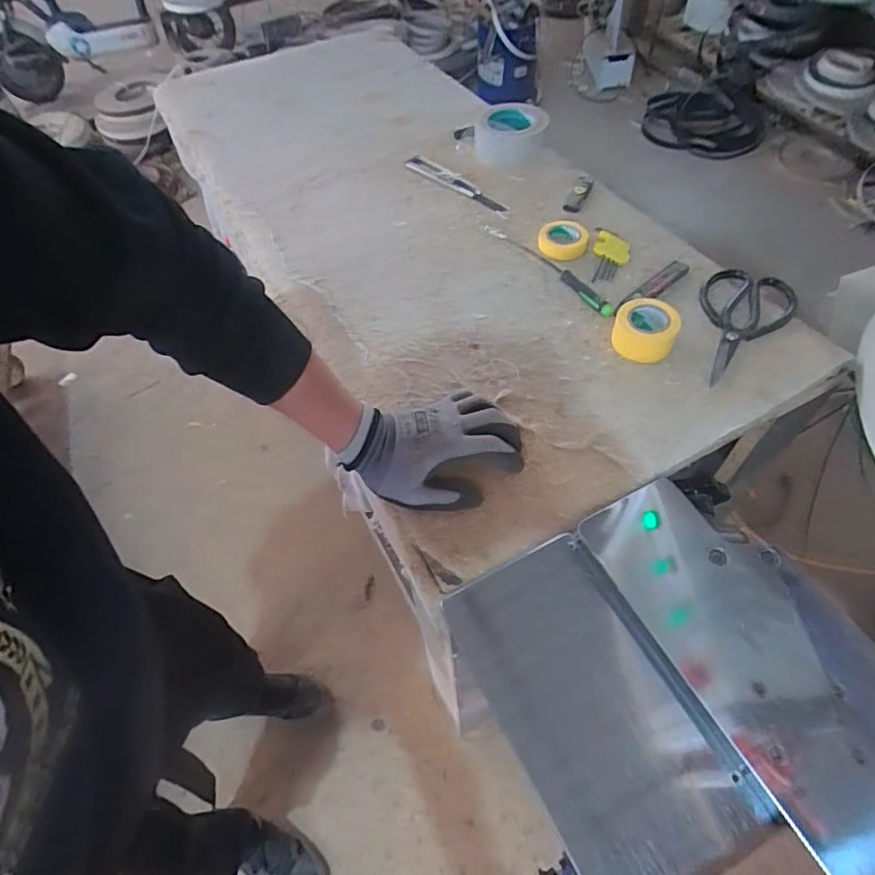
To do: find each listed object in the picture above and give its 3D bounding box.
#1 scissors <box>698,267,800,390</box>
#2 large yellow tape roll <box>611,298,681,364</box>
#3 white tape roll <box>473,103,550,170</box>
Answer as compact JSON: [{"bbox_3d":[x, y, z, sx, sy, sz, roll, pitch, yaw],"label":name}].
[{"bbox_3d":[0.332,-0.130,0.607,0.096,0.019,0.177,28,63,21],"label":"scissors"},{"bbox_3d":[0.229,-0.119,0.603,0.066,0.040,0.060,-2,56,3],"label":"large yellow tape roll"},{"bbox_3d":[0.114,-0.481,0.865,0.111,0.048,0.110,-2,56,3],"label":"white tape roll"}]

